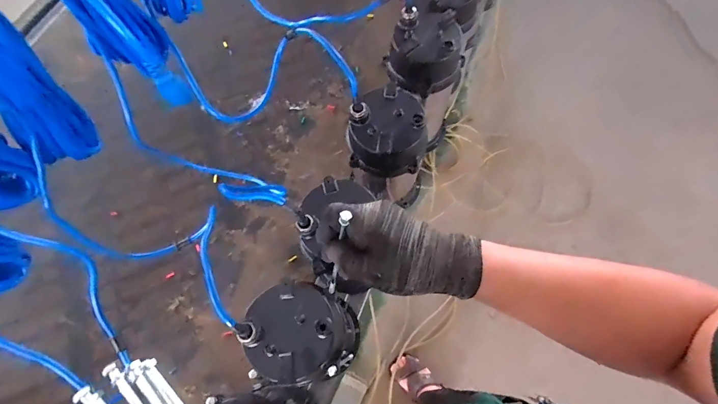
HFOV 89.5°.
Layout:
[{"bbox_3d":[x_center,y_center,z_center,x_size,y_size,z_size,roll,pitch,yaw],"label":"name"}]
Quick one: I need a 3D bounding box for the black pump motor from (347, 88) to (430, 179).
[{"bbox_3d":[0.039,-0.106,0.543,0.116,0.084,0.118,-6,69,-1],"label":"black pump motor"}]

